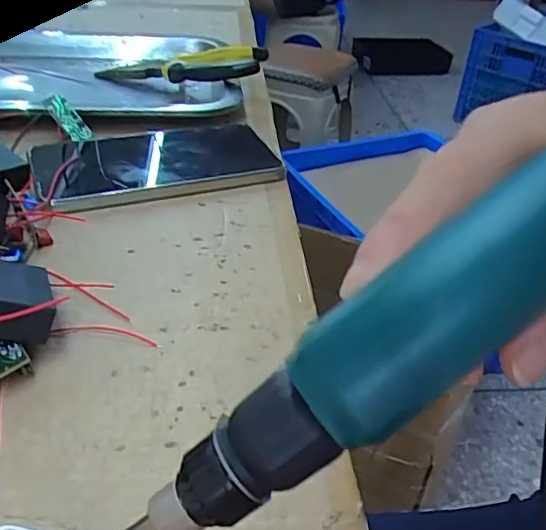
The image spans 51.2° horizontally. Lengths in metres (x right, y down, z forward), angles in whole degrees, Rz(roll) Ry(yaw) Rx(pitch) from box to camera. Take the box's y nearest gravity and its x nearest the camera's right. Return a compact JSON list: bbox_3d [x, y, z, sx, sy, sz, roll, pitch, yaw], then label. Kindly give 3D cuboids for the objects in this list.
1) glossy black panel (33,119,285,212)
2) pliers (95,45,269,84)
[{"bbox_3d":[-0.079,-0.073,0.395,0.160,0.016,0.081,-11,39,-21],"label":"glossy black panel"},{"bbox_3d":[-0.083,-0.180,0.518,0.157,0.019,0.044,-2,35,10],"label":"pliers"}]

